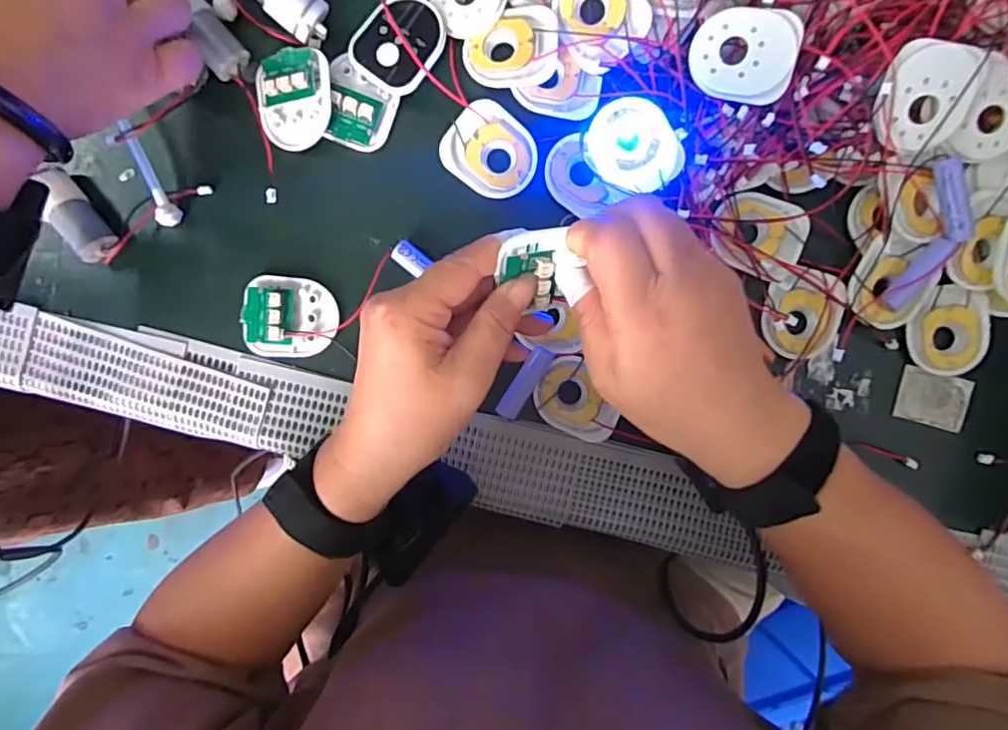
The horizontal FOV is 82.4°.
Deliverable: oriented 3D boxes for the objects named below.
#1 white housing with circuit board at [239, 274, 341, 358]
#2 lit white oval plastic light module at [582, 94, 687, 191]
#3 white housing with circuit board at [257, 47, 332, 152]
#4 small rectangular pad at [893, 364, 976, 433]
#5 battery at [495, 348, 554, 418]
[{"bbox_3d":[-0.134,-0.030,0.359,0.056,0.011,0.049,4,91,2],"label":"white housing with circuit board"},{"bbox_3d":[0.077,-0.132,0.350,0.049,0.012,0.058,-35,90,3],"label":"lit white oval plastic light module"},{"bbox_3d":[-0.128,-0.163,0.352,0.046,0.012,0.056,-7,91,3],"label":"white housing with circuit board"},{"bbox_3d":[0.286,0.023,0.382,0.044,0.006,0.035,14,89,-1],"label":"small rectangular pad"},{"bbox_3d":[0.014,0.012,0.361,0.015,0.012,0.050,32,92,1],"label":"battery"}]

